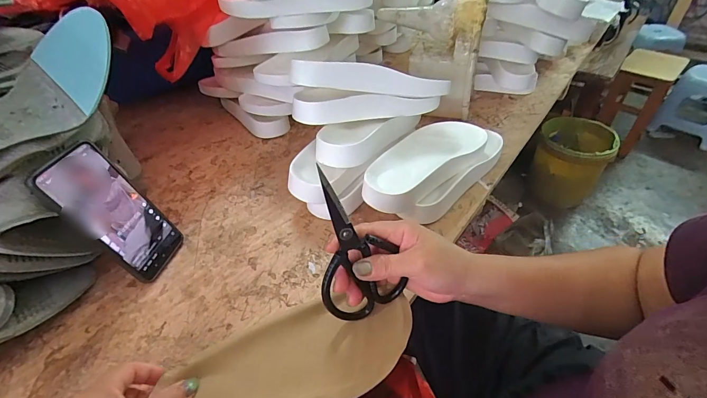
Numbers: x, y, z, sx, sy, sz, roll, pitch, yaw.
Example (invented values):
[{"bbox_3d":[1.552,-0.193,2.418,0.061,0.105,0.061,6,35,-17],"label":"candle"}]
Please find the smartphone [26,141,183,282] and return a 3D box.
[{"bbox_3d":[-0.266,0.018,0.405,0.011,0.163,0.077,-9,39,24],"label":"smartphone"}]

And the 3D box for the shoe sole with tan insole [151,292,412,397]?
[{"bbox_3d":[-0.052,0.142,0.330,0.222,0.018,0.095,-14,43,-14],"label":"shoe sole with tan insole"}]

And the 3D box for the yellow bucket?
[{"bbox_3d":[0.888,-0.140,1.491,0.255,0.282,0.313,19,46,21],"label":"yellow bucket"}]

